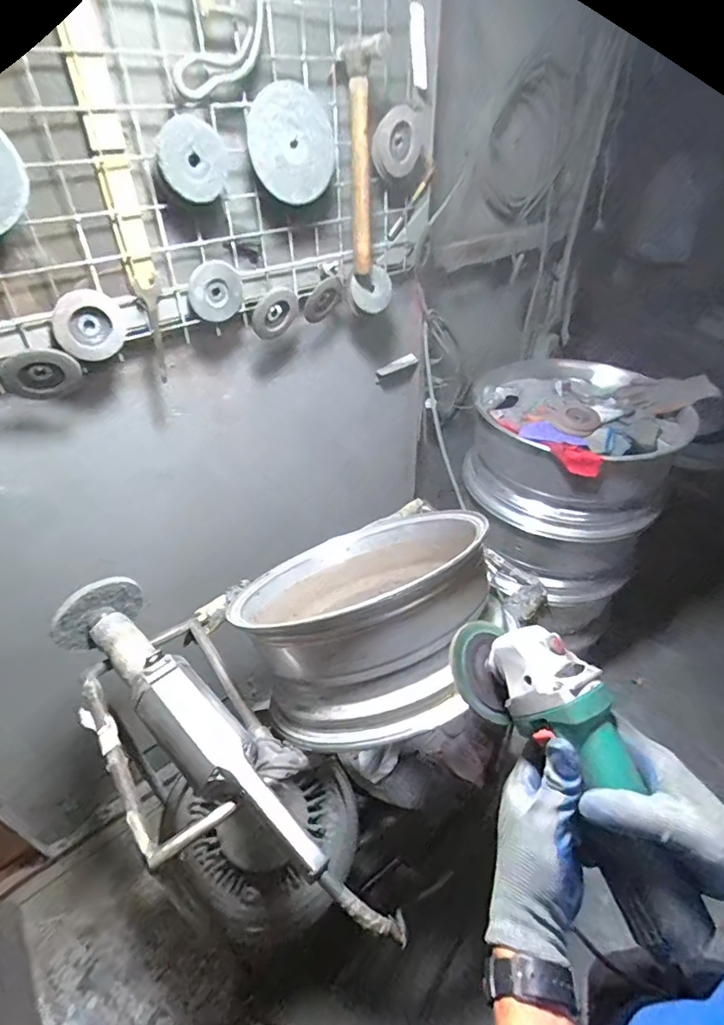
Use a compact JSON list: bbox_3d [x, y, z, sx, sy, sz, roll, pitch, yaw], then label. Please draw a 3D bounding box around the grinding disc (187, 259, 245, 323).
[{"bbox_3d":[-0.233,-0.353,0.807,0.089,0.086,0.011,-23,44,-25],"label":"grinding disc"}]

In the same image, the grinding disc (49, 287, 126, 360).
[{"bbox_3d":[-0.389,-0.267,0.719,0.092,0.089,0.011,-26,46,-28],"label":"grinding disc"}]

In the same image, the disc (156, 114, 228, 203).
[{"bbox_3d":[-0.228,-0.478,0.690,0.095,0.093,0.023,16,8,-44],"label":"disc"}]

